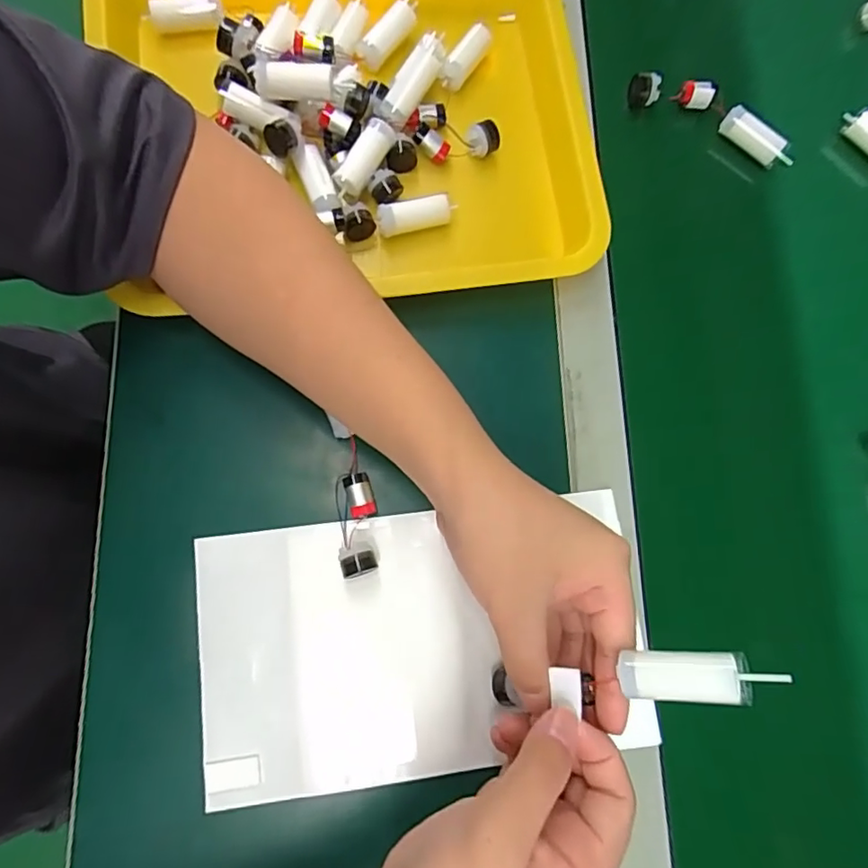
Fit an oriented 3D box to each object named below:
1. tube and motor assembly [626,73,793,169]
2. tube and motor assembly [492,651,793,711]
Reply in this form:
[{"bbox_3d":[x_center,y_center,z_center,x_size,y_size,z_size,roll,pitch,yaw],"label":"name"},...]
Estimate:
[{"bbox_3d":[0.217,-0.248,0.430,0.132,0.030,0.029,25,72,7],"label":"tube and motor assembly"},{"bbox_3d":[0.084,0.121,0.271,0.020,0.150,0.024,7,64,-43],"label":"tube and motor assembly"}]

